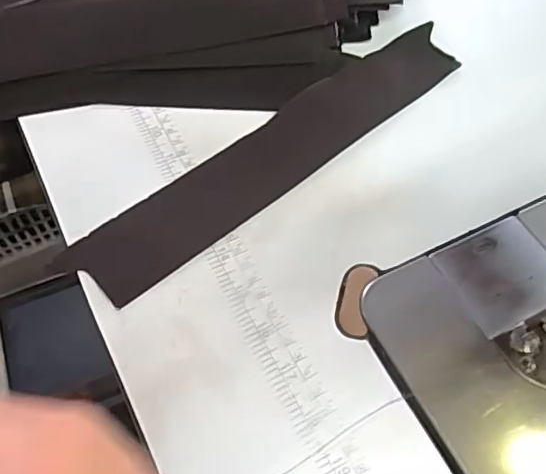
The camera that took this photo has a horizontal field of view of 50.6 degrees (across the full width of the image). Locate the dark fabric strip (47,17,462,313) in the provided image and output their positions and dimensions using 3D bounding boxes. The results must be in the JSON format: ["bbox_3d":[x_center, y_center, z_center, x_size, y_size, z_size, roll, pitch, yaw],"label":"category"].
[{"bbox_3d":[0.008,-0.059,0.362,0.291,0.007,0.055,-38,67,-21],"label":"dark fabric strip"}]

